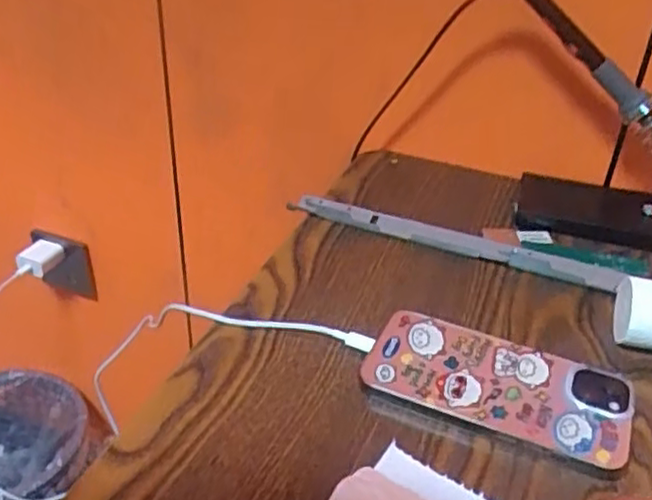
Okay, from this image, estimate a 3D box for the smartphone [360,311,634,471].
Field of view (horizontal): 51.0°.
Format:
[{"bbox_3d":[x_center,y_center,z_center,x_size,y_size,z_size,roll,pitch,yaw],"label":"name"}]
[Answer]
[{"bbox_3d":[0.093,0.073,0.376,0.139,0.017,0.063,15,38,18],"label":"smartphone"}]

